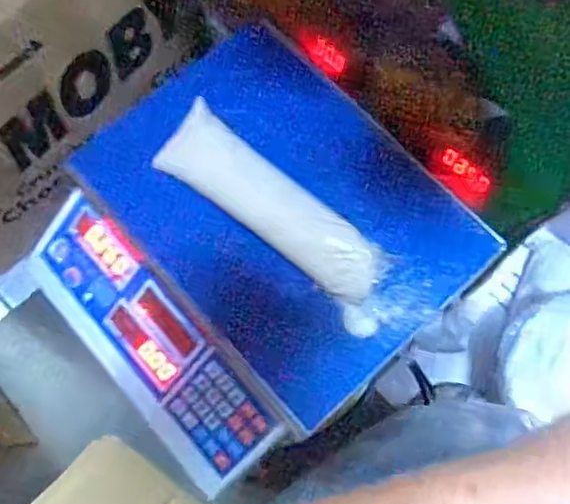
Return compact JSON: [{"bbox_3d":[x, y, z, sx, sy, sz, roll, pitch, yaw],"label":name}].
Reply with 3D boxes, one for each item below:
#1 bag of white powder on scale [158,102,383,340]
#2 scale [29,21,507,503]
[{"bbox_3d":[-0.004,-0.028,0.492,0.220,0.032,0.060,39,77,11],"label":"bag of white powder on scale"},{"bbox_3d":[-0.031,-0.007,0.513,0.314,0.102,0.301,-41,77,-11],"label":"scale"}]

